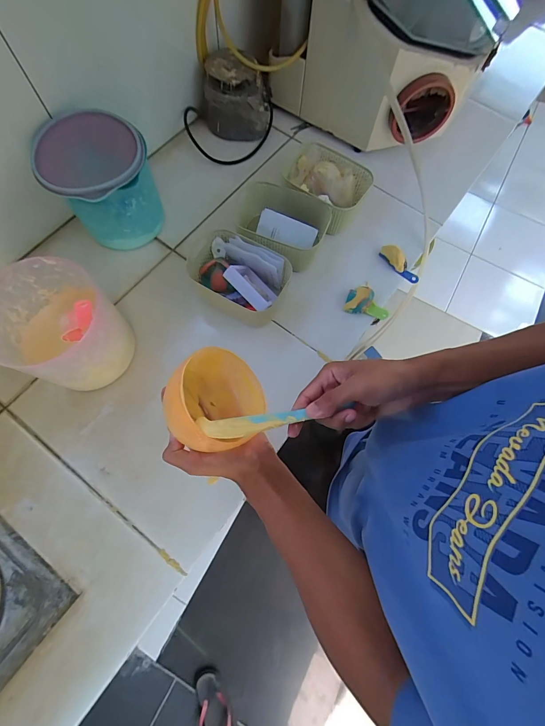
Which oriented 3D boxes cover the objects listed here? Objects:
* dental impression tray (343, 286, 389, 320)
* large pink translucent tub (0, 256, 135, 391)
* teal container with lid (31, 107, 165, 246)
[{"bbox_3d":[0.180,-0.116,0.597,0.081,0.031,0.048,12,71,2],"label":"dental impression tray"},{"bbox_3d":[-0.318,-0.046,0.494,0.156,0.151,0.160,1,72,-3],"label":"large pink translucent tub"},{"bbox_3d":[-0.284,-0.299,0.567,0.162,0.177,0.159,-21,73,-9],"label":"teal container with lid"}]

